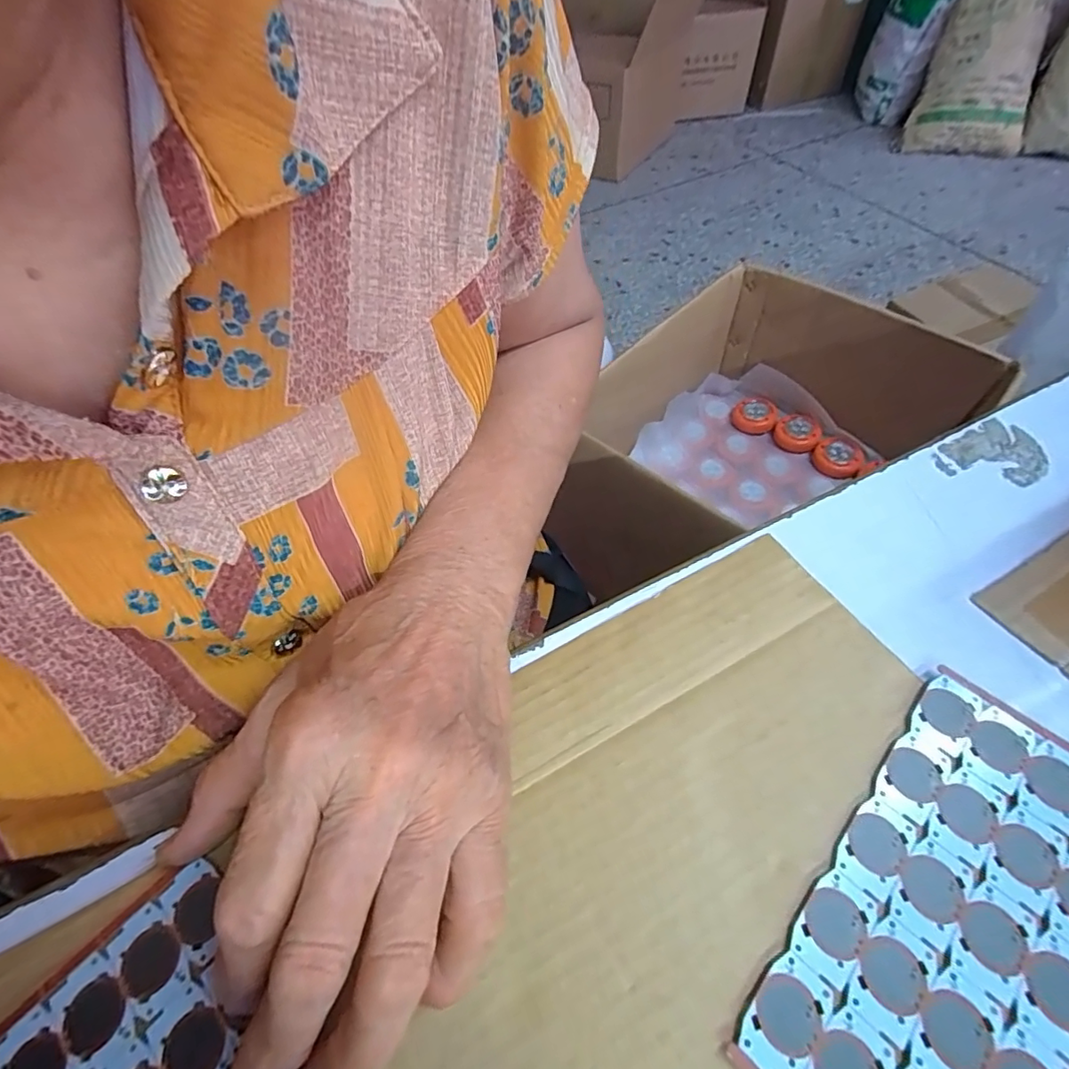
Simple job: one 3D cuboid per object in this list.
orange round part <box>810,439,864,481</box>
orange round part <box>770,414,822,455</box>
[{"bbox_3d":[0.465,-0.116,0.814,0.069,0.018,0.062,30,99,34],"label":"orange round part"},{"bbox_3d":[0.418,-0.161,0.842,0.063,0.013,0.066,0,91,28],"label":"orange round part"}]

